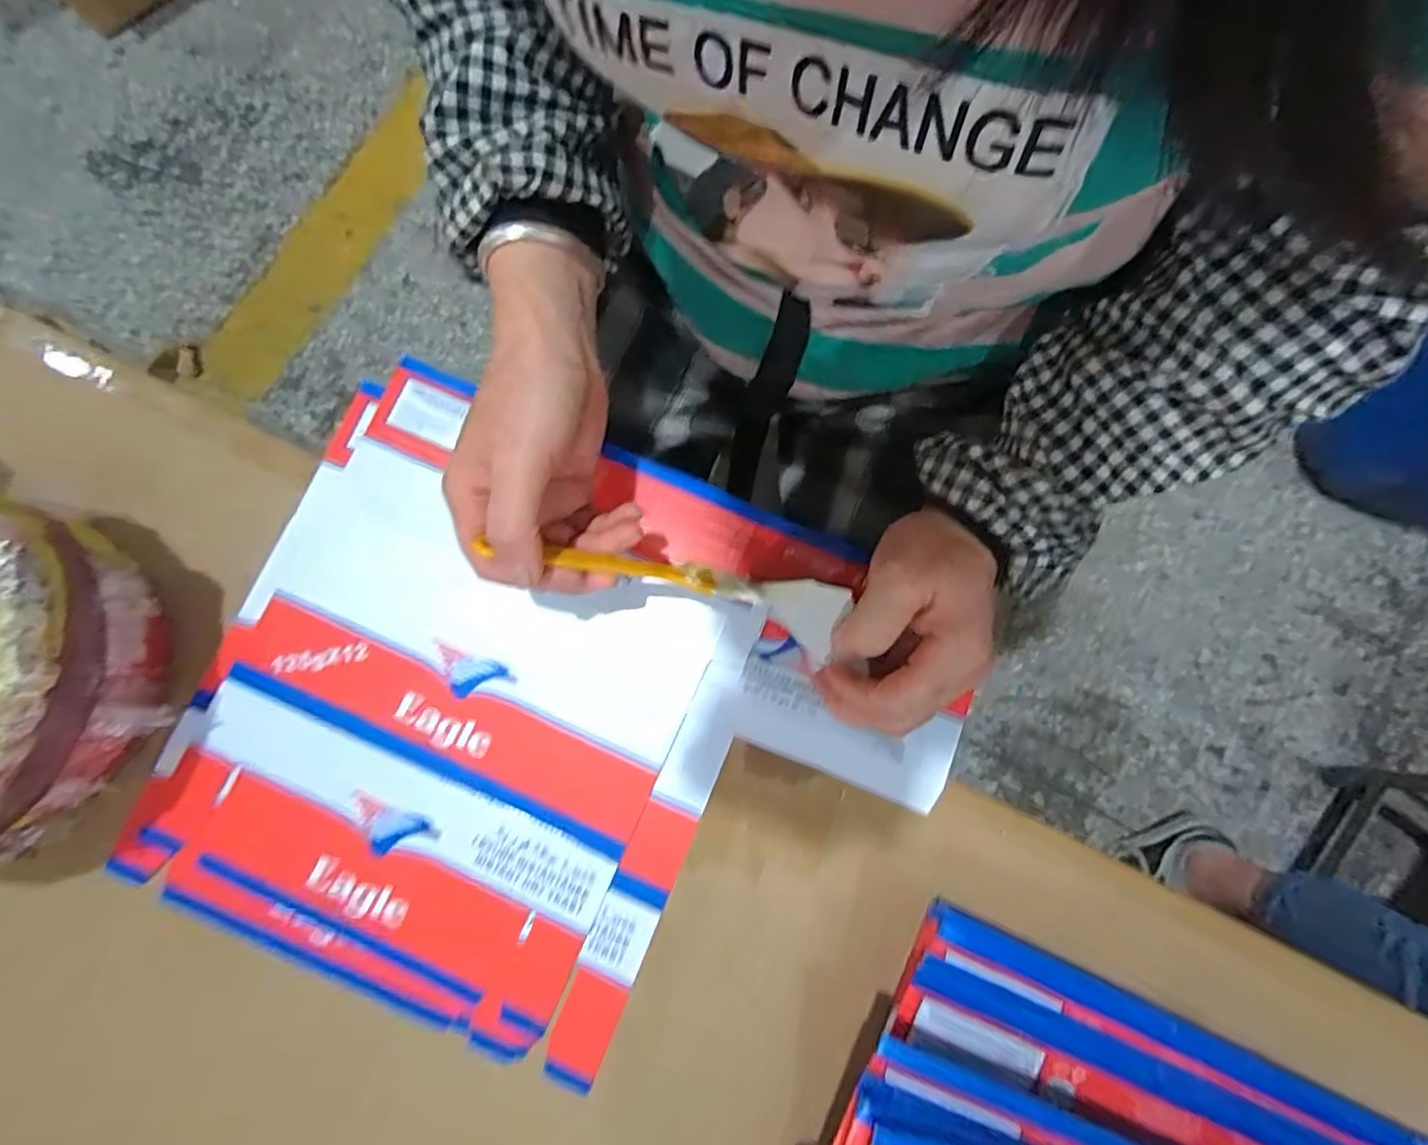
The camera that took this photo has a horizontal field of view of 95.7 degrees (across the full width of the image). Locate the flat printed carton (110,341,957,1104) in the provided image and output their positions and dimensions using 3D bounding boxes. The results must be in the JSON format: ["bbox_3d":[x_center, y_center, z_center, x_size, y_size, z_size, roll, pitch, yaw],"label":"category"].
[{"bbox_3d":[-0.081,0.083,0.345,0.371,0.010,0.303,22,80,4],"label":"flat printed carton"}]

